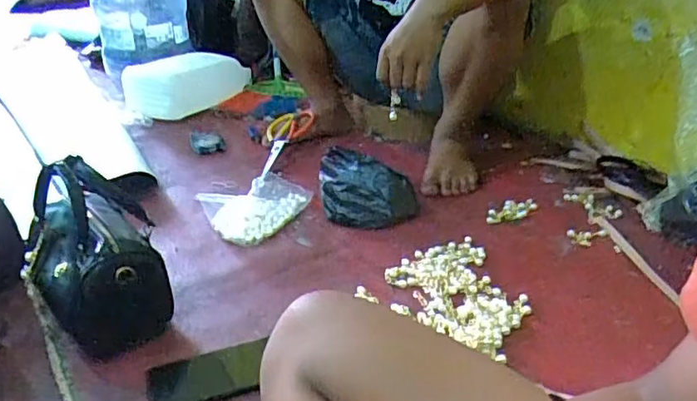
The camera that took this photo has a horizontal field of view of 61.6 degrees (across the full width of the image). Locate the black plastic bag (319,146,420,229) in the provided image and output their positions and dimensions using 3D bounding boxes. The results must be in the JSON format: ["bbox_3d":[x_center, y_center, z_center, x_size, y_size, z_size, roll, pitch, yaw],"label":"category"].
[{"bbox_3d":[0.035,-0.029,1.072,0.169,0.080,0.157,-5,30,-5],"label":"black plastic bag"}]

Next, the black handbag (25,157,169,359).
[{"bbox_3d":[-0.341,0.060,0.771,0.224,0.215,0.130,24,38,38],"label":"black handbag"}]

